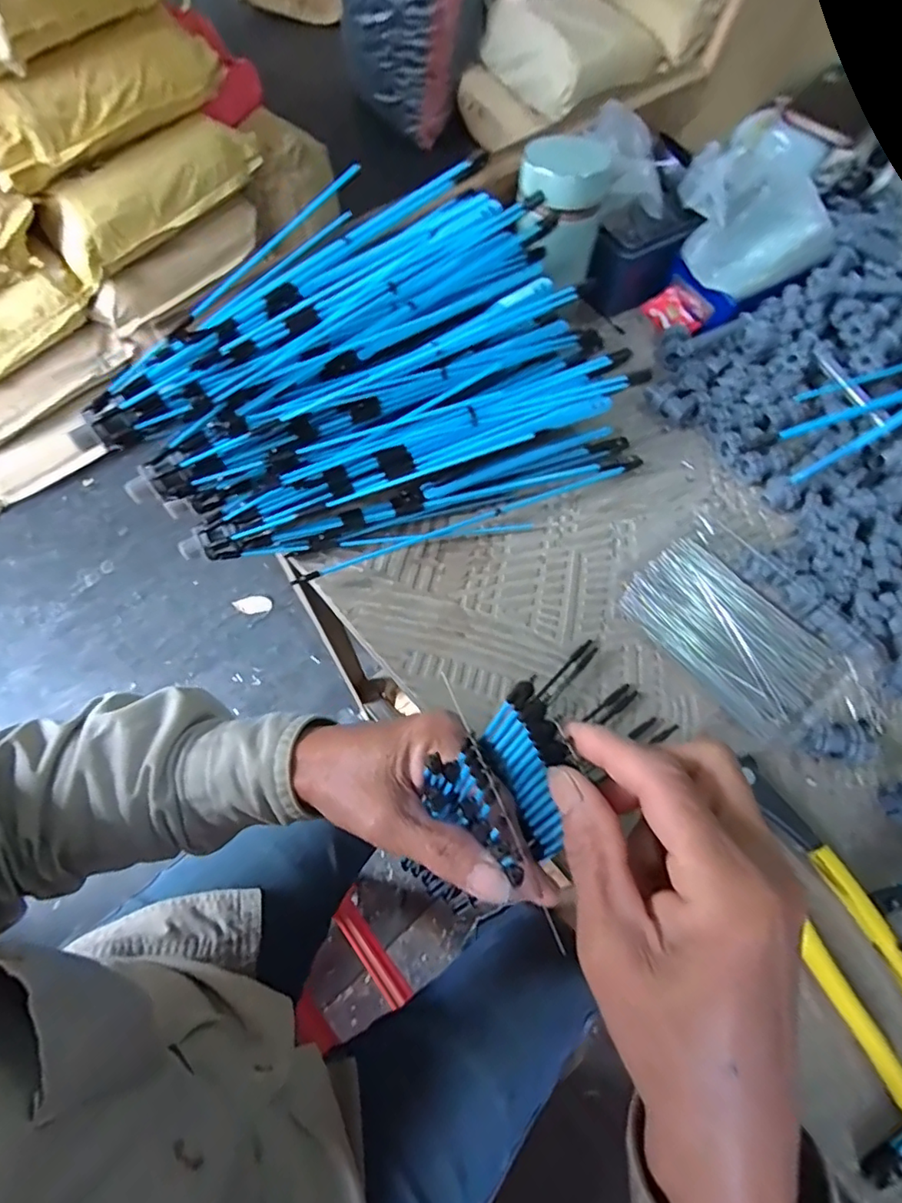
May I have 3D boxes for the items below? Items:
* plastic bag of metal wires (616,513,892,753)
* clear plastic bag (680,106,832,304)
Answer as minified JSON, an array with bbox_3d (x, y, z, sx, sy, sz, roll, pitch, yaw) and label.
[{"bbox_3d":[0.189,0.014,0.364,0.098,0.025,0.141,-32,69,-15],"label":"plastic bag of metal wires"},{"bbox_3d":[0.244,-0.308,0.441,0.124,0.064,0.106,-36,70,-16],"label":"clear plastic bag"}]

